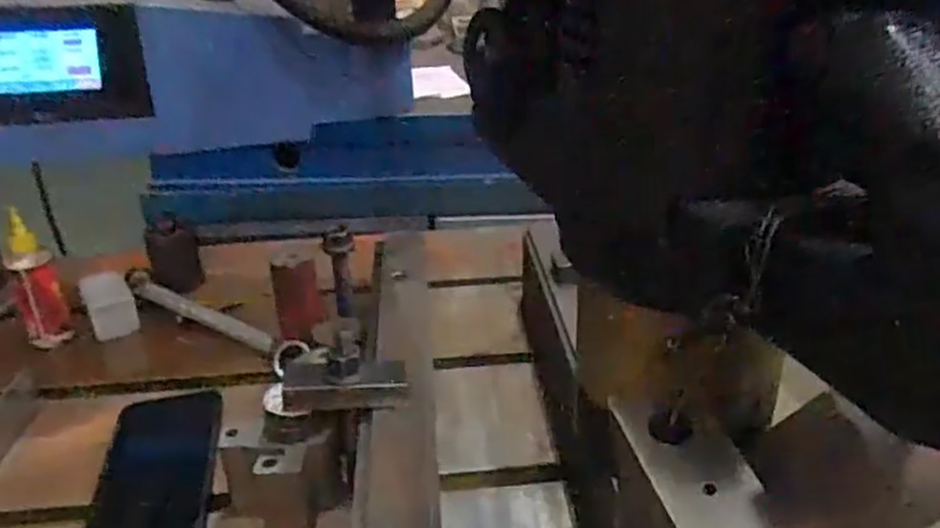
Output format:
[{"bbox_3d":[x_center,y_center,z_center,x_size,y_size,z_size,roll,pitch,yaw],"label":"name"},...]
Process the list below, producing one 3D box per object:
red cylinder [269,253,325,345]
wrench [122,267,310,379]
[{"bbox_3d":[-0.153,0.031,0.663,0.040,0.074,0.031,-10,27,-15],"label":"red cylinder"},{"bbox_3d":[-0.258,0.050,0.724,0.287,0.026,0.036,17,32,35],"label":"wrench"}]

